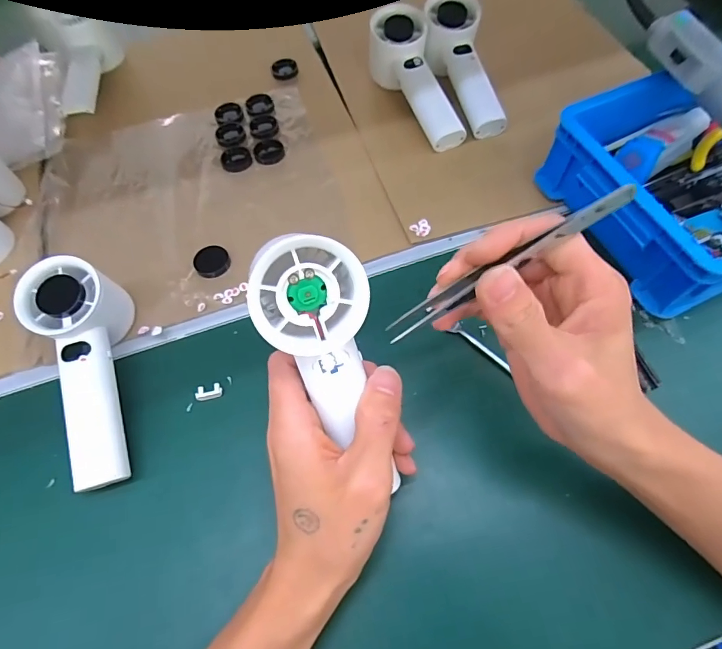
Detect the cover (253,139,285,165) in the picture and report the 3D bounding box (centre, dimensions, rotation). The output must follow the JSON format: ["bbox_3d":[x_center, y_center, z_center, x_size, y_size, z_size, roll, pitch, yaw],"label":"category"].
[{"bbox_3d":[-0.091,-0.173,0.436,0.030,0.004,0.030,-1,62,3],"label":"cover"}]

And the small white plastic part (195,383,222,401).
[{"bbox_3d":[-0.113,0.051,0.326,0.019,0.006,0.011,-10,62,-2],"label":"small white plastic part"}]

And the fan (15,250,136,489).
[{"bbox_3d":[-0.194,0.034,0.314,0.055,0.056,0.159,-14,80,-3],"label":"fan"}]

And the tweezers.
[{"bbox_3d":[0.067,-0.026,0.208,0.124,0.010,0.011,-31,64,15],"label":"tweezers"}]

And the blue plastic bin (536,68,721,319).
[{"bbox_3d":[0.303,-0.138,0.354,0.265,0.071,0.175,-26,64,-10],"label":"blue plastic bin"}]

